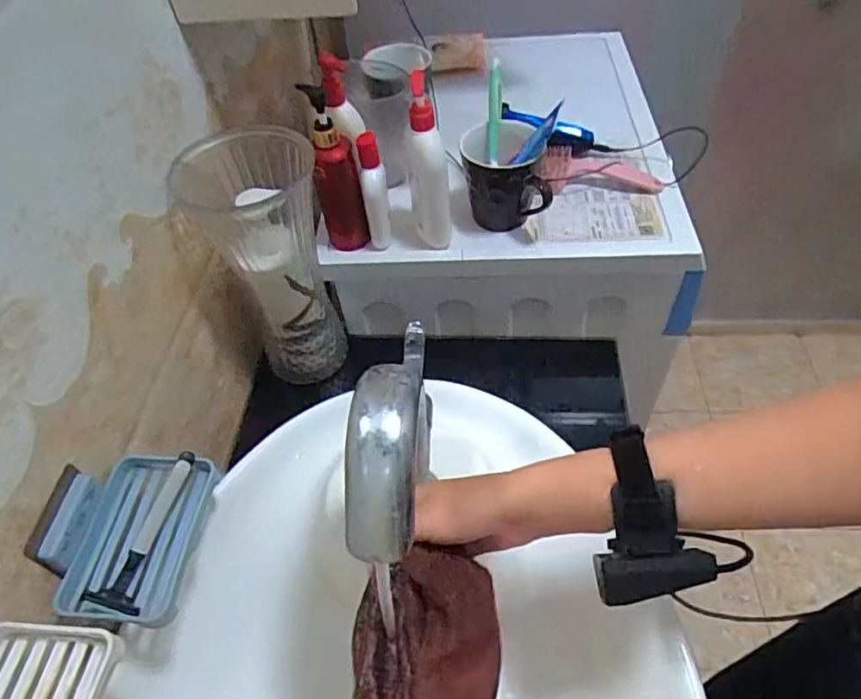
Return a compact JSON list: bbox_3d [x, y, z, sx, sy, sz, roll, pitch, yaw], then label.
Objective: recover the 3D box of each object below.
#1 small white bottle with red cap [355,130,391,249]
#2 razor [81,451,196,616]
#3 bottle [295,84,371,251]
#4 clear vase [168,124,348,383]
[{"bbox_3d":[-0.064,-0.180,0.682,0.028,0.143,0.028,-11,51,-4],"label":"small white bottle with red cap"},{"bbox_3d":[-0.212,0.133,0.444,0.034,0.018,0.118,5,51,9],"label":"razor"},{"bbox_3d":[-0.109,-0.207,0.681,0.053,0.189,0.058,-15,51,-8],"label":"bottle"},{"bbox_3d":[-0.181,-0.094,0.685,0.127,0.275,0.136,-4,50,1],"label":"clear vase"}]

